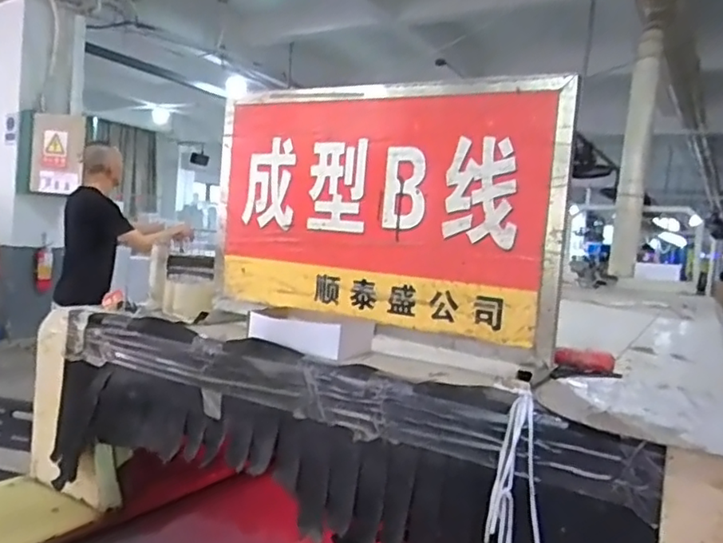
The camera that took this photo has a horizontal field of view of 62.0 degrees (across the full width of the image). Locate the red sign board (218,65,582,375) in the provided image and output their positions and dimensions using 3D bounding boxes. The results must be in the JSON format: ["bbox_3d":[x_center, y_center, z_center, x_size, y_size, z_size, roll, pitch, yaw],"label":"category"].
[{"bbox_3d":[0.023,-0.110,1.098,0.672,0.466,0.035,4,0,29],"label":"red sign board"}]

